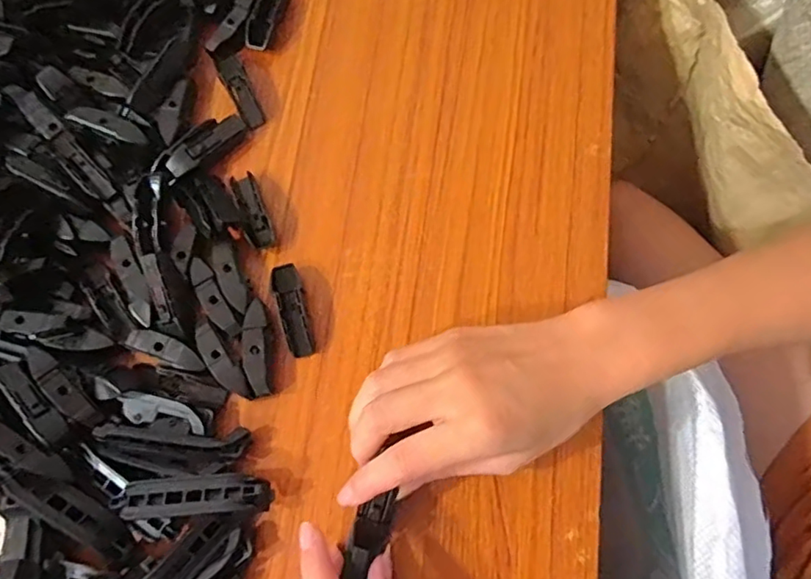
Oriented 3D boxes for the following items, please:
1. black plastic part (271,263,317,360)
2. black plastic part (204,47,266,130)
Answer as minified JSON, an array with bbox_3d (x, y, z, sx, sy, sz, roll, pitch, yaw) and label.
[{"bbox_3d":[-0.064,0.012,0.334,0.015,0.007,0.053,-16,73,-3],"label":"black plastic part"},{"bbox_3d":[-0.108,-0.131,0.377,0.016,0.007,0.060,-28,74,-7],"label":"black plastic part"}]

